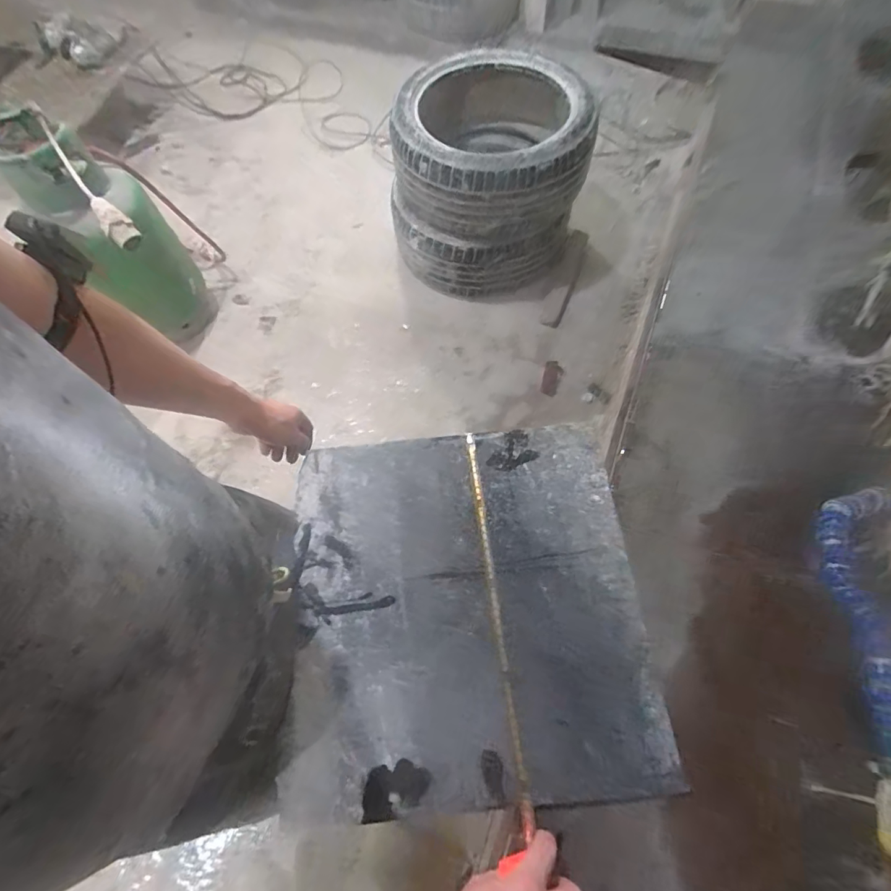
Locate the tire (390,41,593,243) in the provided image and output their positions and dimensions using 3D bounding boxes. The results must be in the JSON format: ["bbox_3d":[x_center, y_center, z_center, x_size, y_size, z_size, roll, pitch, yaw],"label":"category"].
[{"bbox_3d":[0.146,-0.998,1.504,0.607,0.257,0.635,2,65,4],"label":"tire"}]

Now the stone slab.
[{"bbox_3d":[0.020,0.178,0.539,0.399,0.013,0.411,-6,66,-1],"label":"stone slab"}]

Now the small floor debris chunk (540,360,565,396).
[{"bbox_3d":[0.360,-0.226,1.537,0.059,0.032,0.130,13,67,7],"label":"small floor debris chunk"}]

